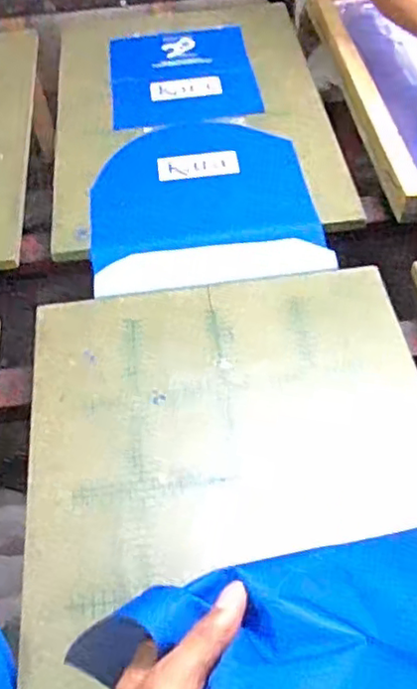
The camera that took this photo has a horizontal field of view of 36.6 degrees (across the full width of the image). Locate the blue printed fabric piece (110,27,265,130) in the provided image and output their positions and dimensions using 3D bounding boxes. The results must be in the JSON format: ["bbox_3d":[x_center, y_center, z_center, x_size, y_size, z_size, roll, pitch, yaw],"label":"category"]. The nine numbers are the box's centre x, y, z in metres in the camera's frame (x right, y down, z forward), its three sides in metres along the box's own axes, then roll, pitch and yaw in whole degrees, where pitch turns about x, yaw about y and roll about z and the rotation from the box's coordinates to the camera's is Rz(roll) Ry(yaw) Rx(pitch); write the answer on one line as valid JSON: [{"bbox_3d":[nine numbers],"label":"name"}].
[{"bbox_3d":[-0.047,-0.484,1.131,0.248,0.011,0.294,-7,54,0],"label":"blue printed fabric piece"}]

